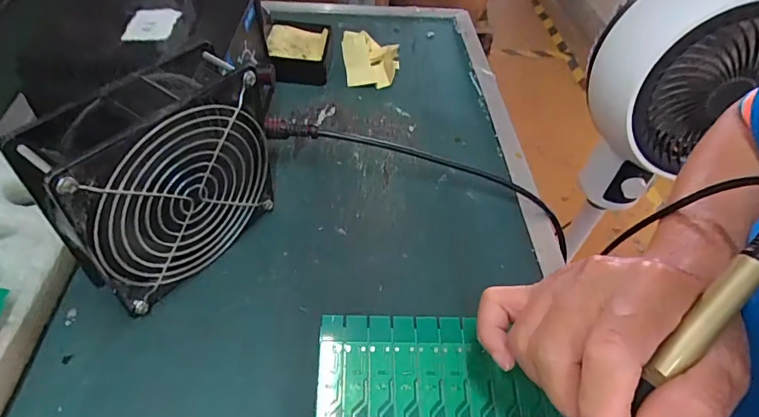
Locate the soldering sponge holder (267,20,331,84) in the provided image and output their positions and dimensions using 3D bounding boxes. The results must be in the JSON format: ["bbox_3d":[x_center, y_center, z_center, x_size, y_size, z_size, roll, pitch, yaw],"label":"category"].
[{"bbox_3d":[-0.079,-0.152,0.465,0.056,0.027,0.072,3,48,-4],"label":"soldering sponge holder"}]

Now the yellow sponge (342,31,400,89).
[{"bbox_3d":[-0.008,-0.148,0.471,0.054,0.024,0.063,-2,49,-8],"label":"yellow sponge"}]

